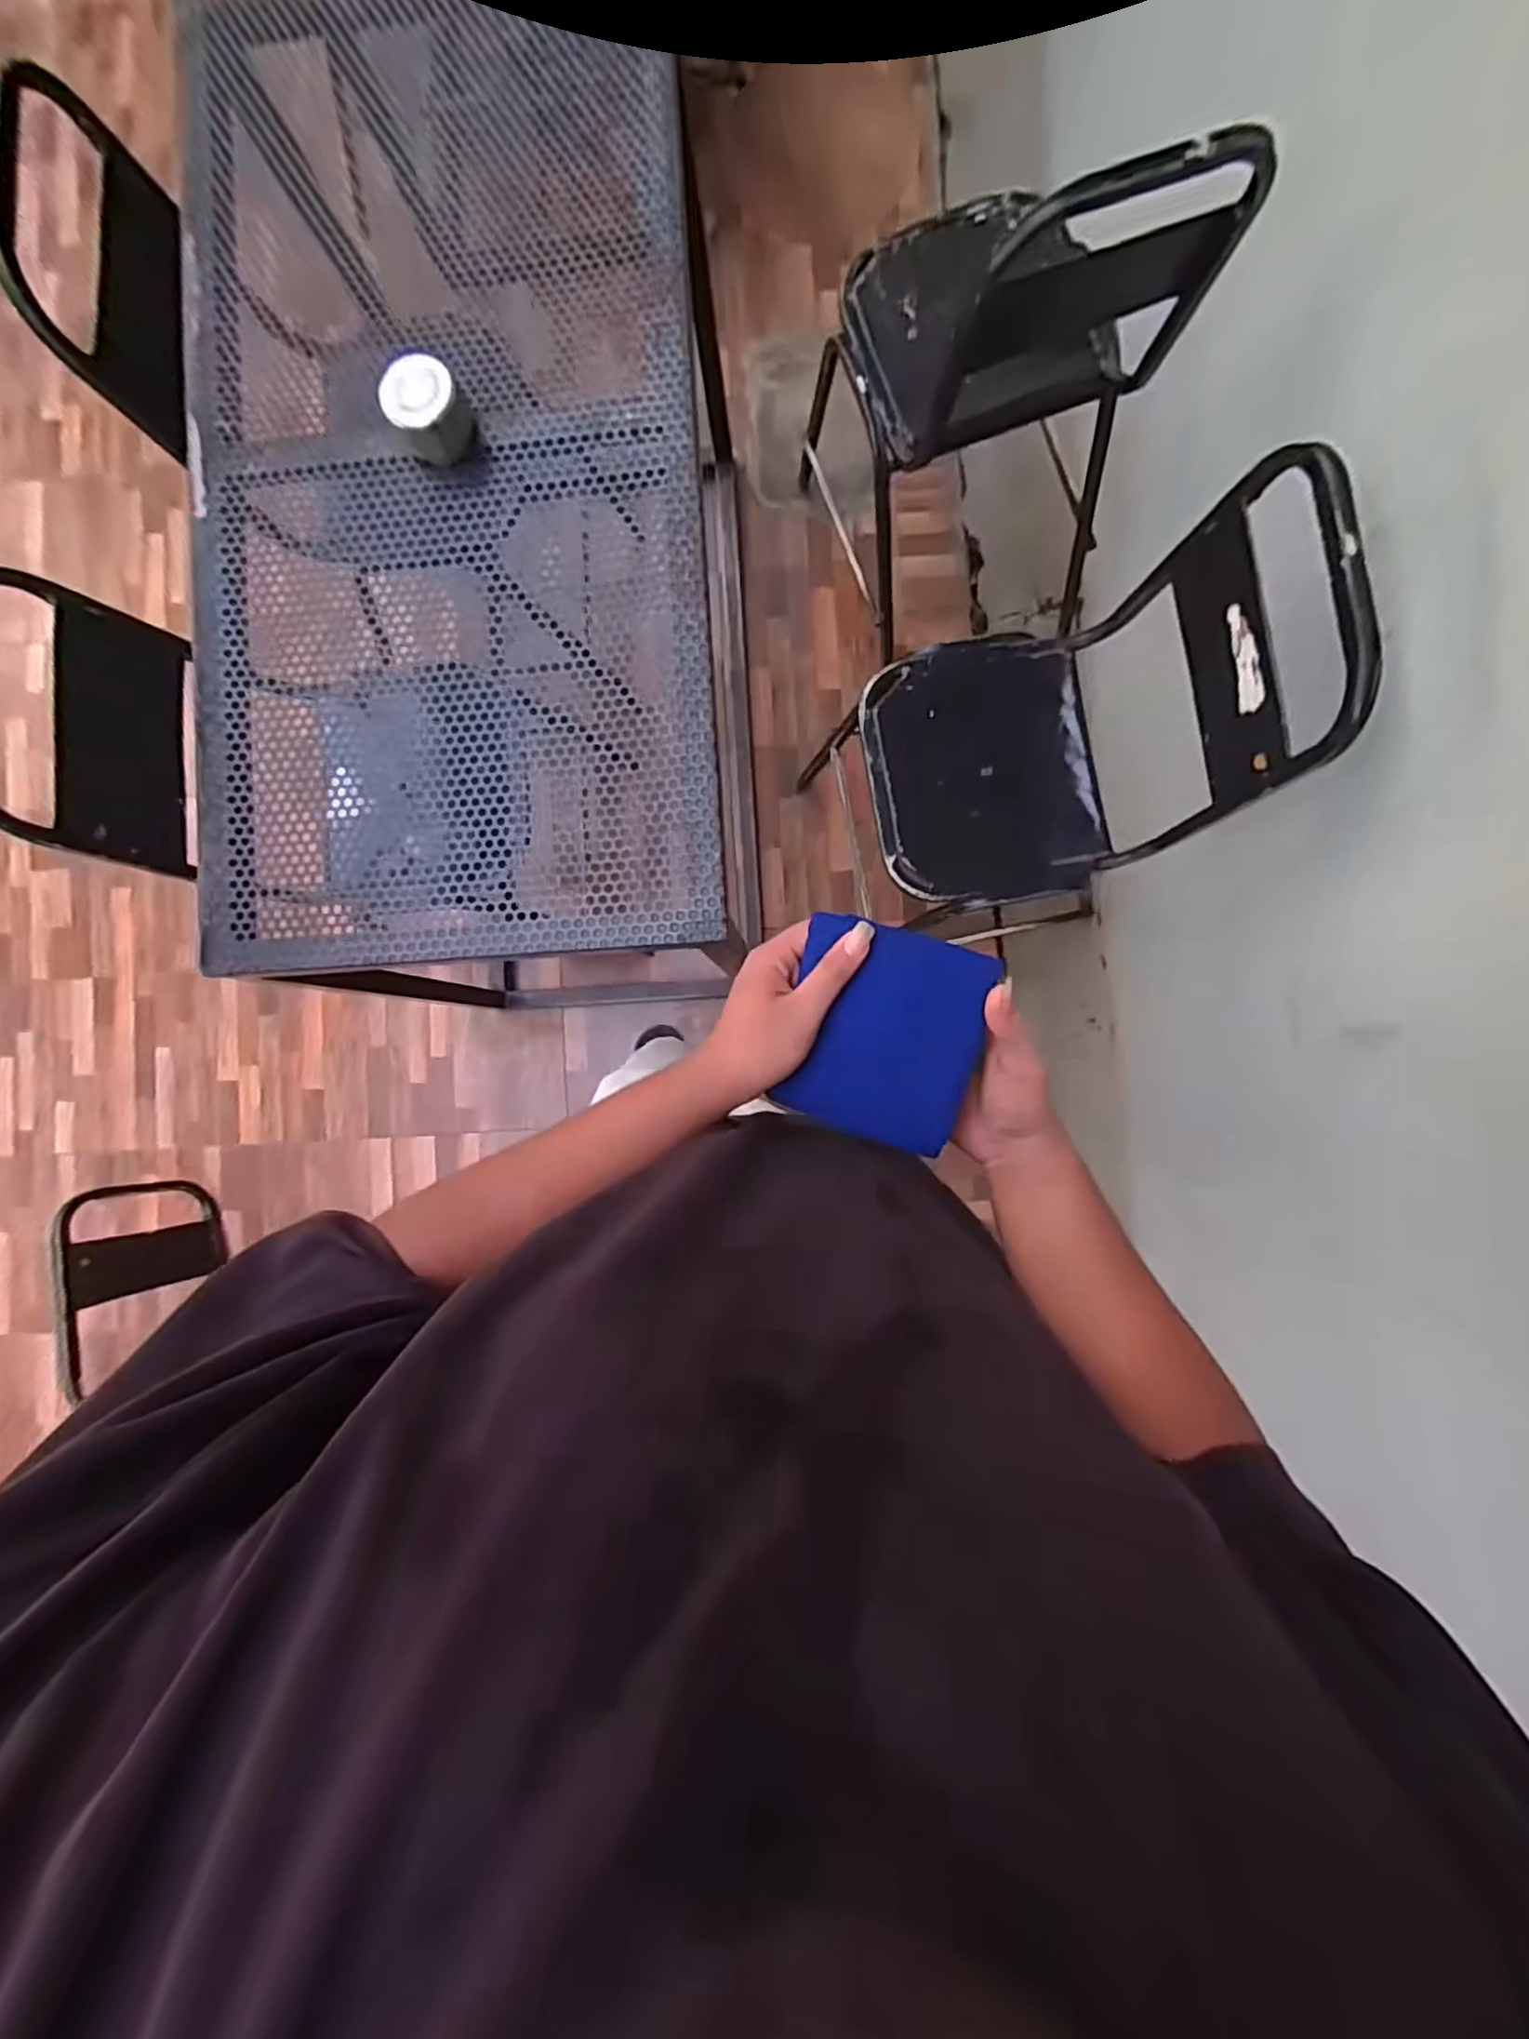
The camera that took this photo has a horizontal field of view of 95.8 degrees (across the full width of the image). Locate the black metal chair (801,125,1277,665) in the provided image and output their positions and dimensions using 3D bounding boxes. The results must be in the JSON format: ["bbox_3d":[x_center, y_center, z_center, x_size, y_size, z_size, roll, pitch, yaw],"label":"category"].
[{"bbox_3d":[0.329,-0.987,1.032,0.409,0.751,0.484,-21,87,3],"label":"black metal chair"}]

